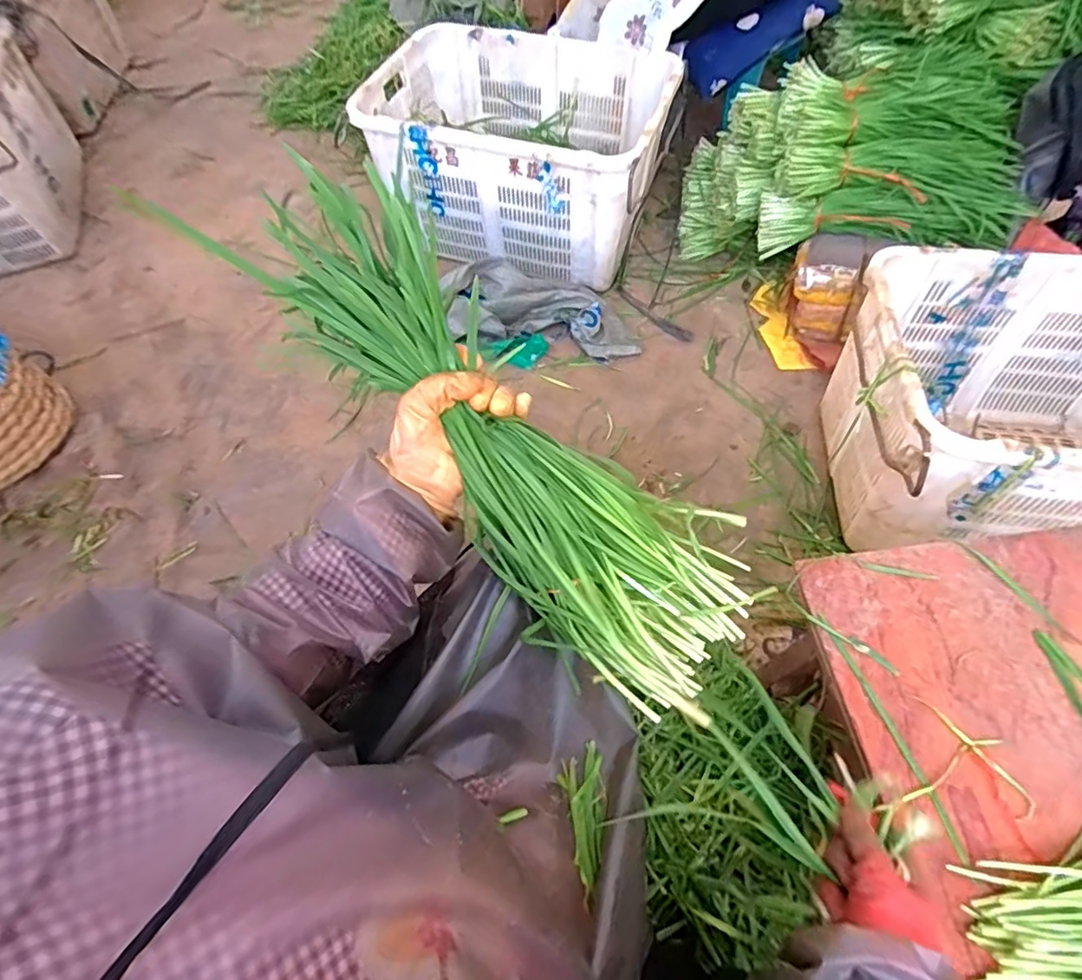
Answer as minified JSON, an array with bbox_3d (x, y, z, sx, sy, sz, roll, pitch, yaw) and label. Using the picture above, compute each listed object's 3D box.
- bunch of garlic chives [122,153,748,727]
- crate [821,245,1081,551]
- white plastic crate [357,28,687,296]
[{"bbox_3d":[-0.026,-0.033,0.428,0.450,0.108,0.134,46,69,-1],"label":"bunch of garlic chives"},{"bbox_3d":[0.886,-0.109,0.978,0.717,0.400,0.521,2,60,3],"label":"crate"},{"bbox_3d":[-0.041,-0.841,1.382,0.663,0.305,0.506,18,62,12],"label":"white plastic crate"}]

